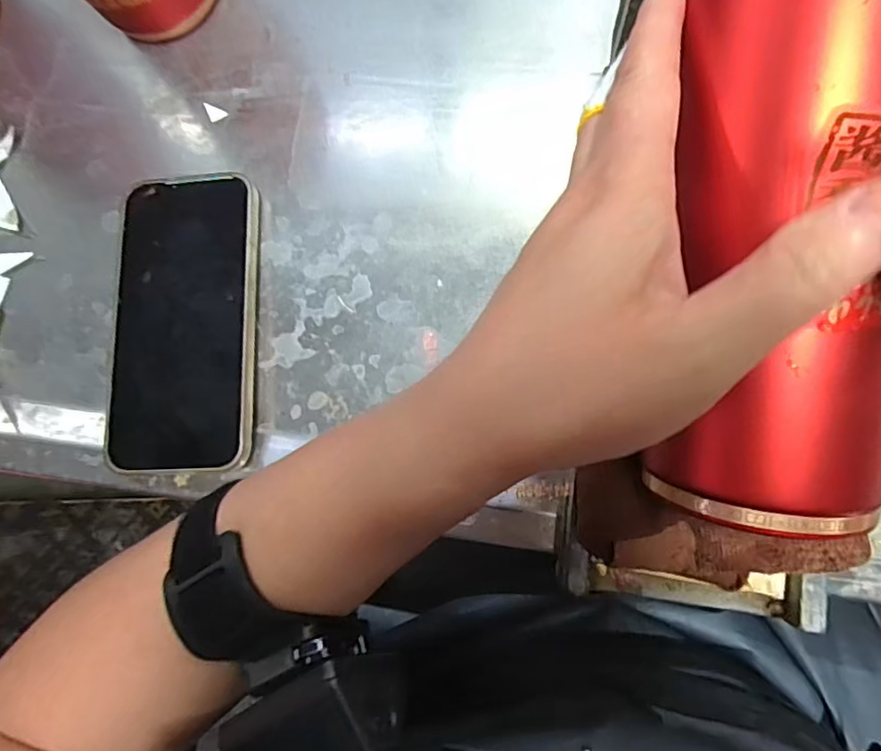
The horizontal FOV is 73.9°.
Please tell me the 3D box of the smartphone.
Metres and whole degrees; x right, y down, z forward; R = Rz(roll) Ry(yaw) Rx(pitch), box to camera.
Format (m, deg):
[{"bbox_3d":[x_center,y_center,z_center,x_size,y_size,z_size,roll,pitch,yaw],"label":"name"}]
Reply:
[{"bbox_3d":[-0.135,-0.029,0.305,0.075,0.015,0.155,-3,79,9],"label":"smartphone"}]

